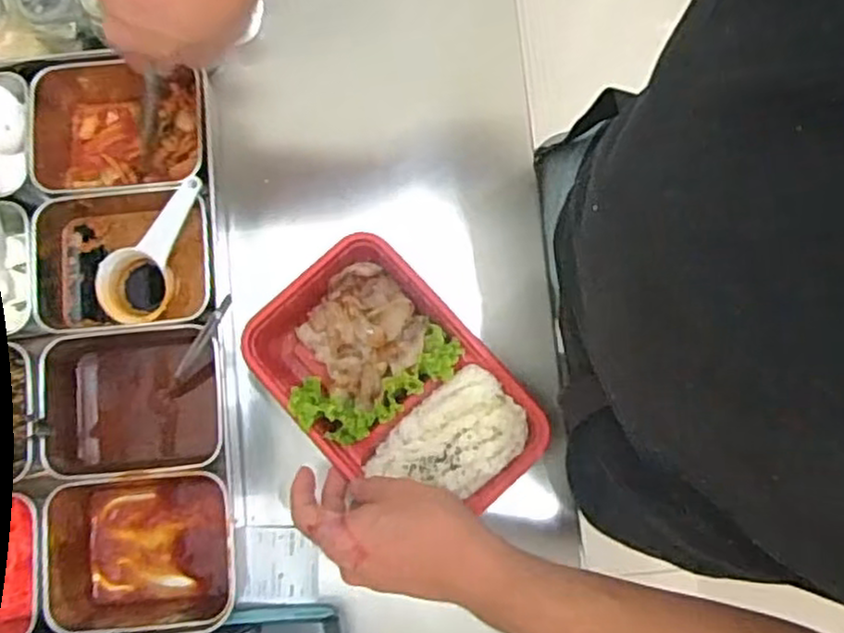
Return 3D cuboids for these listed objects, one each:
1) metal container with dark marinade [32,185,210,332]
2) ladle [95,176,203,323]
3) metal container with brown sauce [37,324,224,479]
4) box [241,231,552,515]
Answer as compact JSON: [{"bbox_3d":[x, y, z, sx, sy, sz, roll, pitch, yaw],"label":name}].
[{"bbox_3d":[-0.231,-0.039,0.574,0.139,0.070,0.105,-5,79,0],"label":"metal container with dark marinade"},{"bbox_3d":[-0.201,-0.050,0.559,0.056,0.027,0.123,37,102,8],"label":"ladle"},{"bbox_3d":[-0.218,0.067,0.556,0.116,0.065,0.104,-7,79,0],"label":"metal container with brown sauce"},{"bbox_3d":[-0.020,0.052,0.551,0.136,0.042,0.215,-44,81,-7],"label":"box"}]

